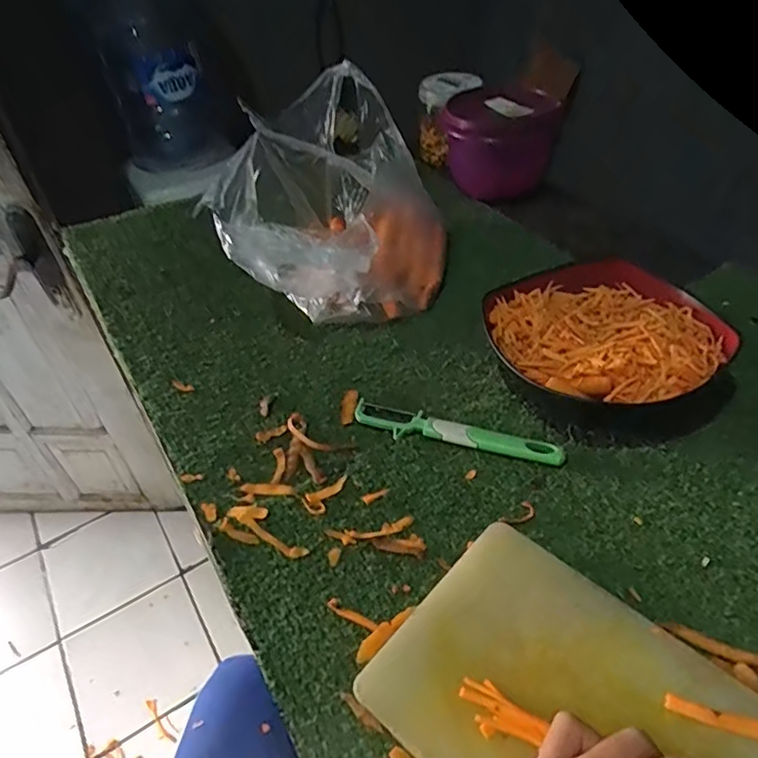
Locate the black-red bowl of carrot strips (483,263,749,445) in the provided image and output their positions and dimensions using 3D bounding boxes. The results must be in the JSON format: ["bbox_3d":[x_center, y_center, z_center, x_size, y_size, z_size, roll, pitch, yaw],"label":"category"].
[{"bbox_3d":[0.193,-0.027,0.502,0.175,0.061,0.171,-2,44,2],"label":"black-red bowl of carrot strips"}]

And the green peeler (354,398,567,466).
[{"bbox_3d":[0.061,0.046,0.475,0.174,0.013,0.034,15,48,19],"label":"green peeler"}]

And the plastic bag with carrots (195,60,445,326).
[{"bbox_3d":[-0.040,-0.187,0.621,0.211,0.163,0.290,-2,44,2],"label":"plastic bag with carrots"}]

